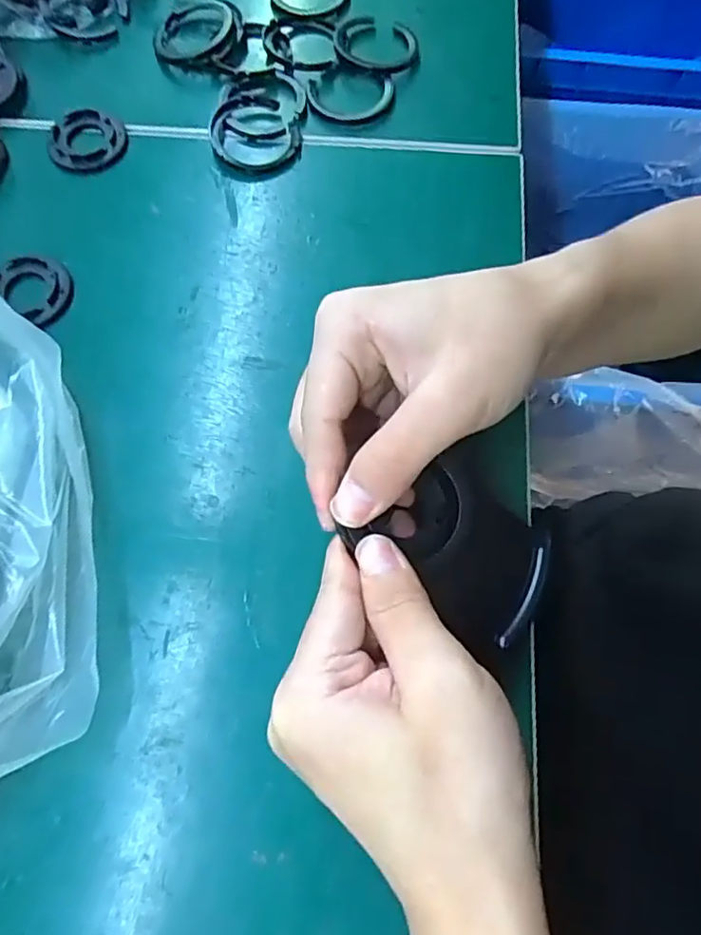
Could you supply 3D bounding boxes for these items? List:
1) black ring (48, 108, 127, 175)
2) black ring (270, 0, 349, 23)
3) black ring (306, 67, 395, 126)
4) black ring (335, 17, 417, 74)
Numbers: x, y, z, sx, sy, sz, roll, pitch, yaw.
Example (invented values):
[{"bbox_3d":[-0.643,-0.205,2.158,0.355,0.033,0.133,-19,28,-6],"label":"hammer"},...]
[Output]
[{"bbox_3d":[-0.148,-0.184,0.329,0.041,0.006,0.040,0,69,0],"label":"black ring"},{"bbox_3d":[-0.026,-0.299,0.367,0.049,0.008,0.050,0,69,0],"label":"black ring"},{"bbox_3d":[0.000,-0.217,0.340,0.050,0.005,0.050,0,69,0],"label":"black ring"},{"bbox_3d":[0.016,-0.254,0.349,0.049,0.008,0.049,0,71,-1],"label":"black ring"}]

